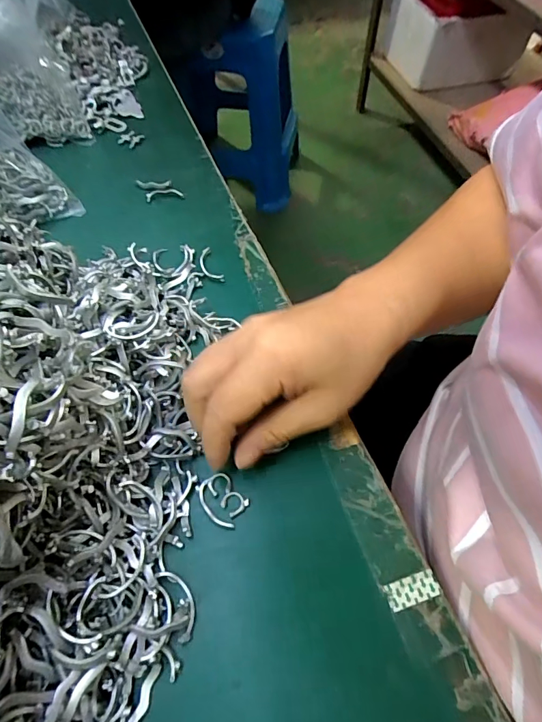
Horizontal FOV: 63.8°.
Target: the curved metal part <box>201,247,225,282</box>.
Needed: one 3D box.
[{"bbox_3d":[-0.049,-0.076,0.345,0.014,0.004,0.035,-21,60,-14],"label":"curved metal part"}]

